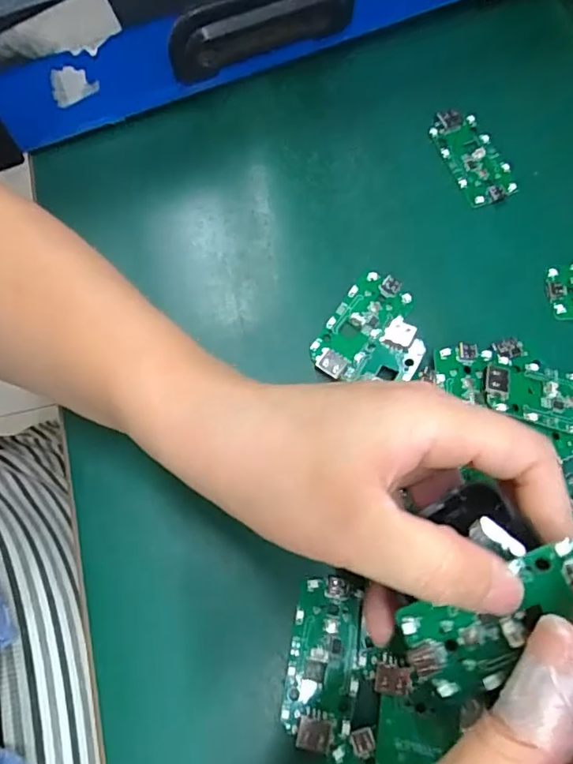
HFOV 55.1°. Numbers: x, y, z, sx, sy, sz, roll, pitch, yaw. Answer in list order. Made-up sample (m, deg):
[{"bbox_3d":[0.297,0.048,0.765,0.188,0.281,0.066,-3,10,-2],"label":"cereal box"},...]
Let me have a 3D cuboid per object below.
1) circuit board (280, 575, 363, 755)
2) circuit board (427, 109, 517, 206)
[{"bbox_3d":[0.015,0.116,0.230,0.028,0.006,0.063,9,71,2],"label":"circuit board"},{"bbox_3d":[0.107,-0.130,0.318,0.030,0.007,0.062,-21,73,-9],"label":"circuit board"}]

